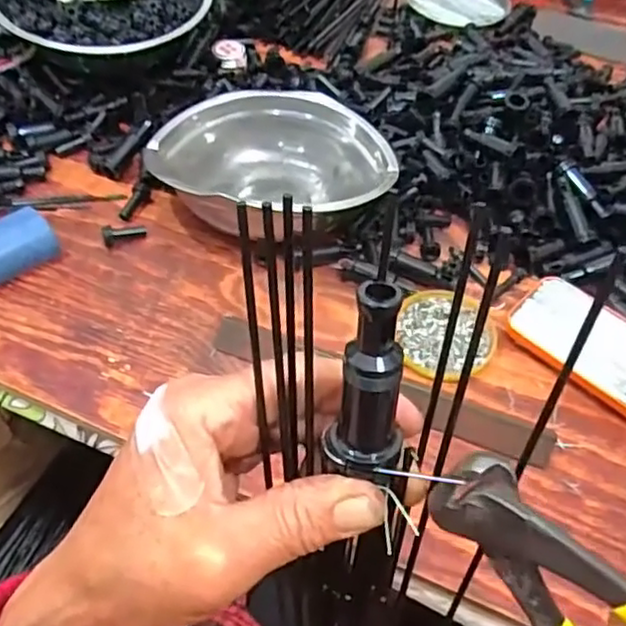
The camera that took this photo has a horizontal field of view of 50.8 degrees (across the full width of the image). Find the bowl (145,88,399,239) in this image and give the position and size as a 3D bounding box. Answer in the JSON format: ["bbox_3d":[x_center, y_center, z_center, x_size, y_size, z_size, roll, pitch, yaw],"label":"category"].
[{"bbox_3d":[-0.037,-0.144,0.620,0.219,0.059,0.160,0,53,-3],"label":"bowl"}]

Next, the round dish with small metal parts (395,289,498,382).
[{"bbox_3d":[0.110,0.016,0.543,0.080,0.011,0.089,9,53,3],"label":"round dish with small metal parts"}]

